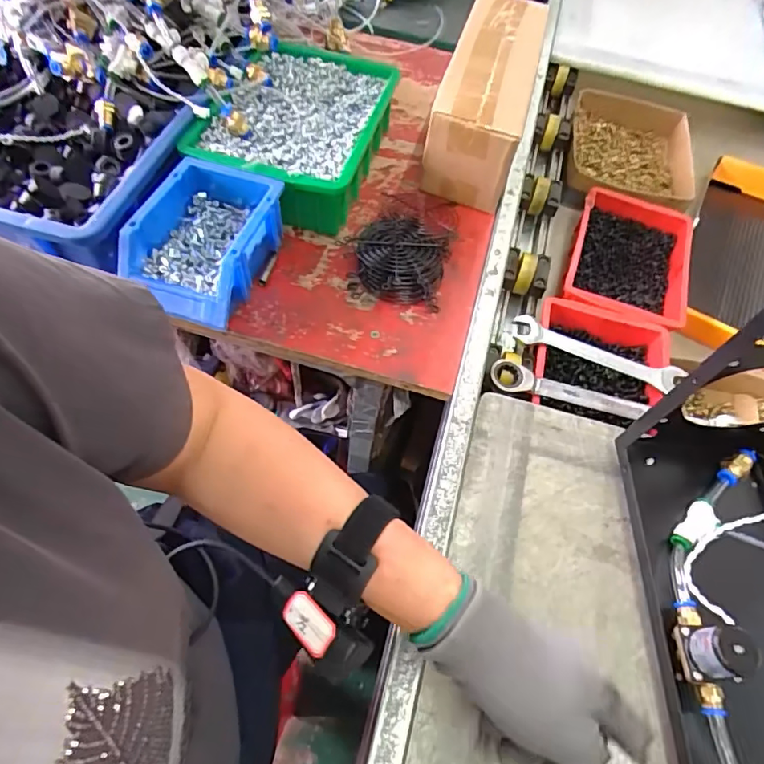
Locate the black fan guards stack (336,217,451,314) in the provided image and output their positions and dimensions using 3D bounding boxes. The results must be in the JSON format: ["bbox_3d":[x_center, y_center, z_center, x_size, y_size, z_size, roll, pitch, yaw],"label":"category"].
[{"bbox_3d":[0.013,-0.132,0.535,0.106,0.030,0.104,12,59,4],"label":"black fan guards stack"}]

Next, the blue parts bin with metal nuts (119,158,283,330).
[{"bbox_3d":[-0.167,-0.128,0.492,0.108,0.076,0.151,18,60,7],"label":"blue parts bin with metal nuts"}]

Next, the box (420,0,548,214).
[{"bbox_3d":[0.134,-0.369,0.646,0.098,0.096,0.328,15,60,5],"label":"box"}]

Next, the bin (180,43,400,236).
[{"bbox_3d":[-0.085,-0.285,0.593,0.177,0.077,0.262,20,60,9],"label":"bin"}]

